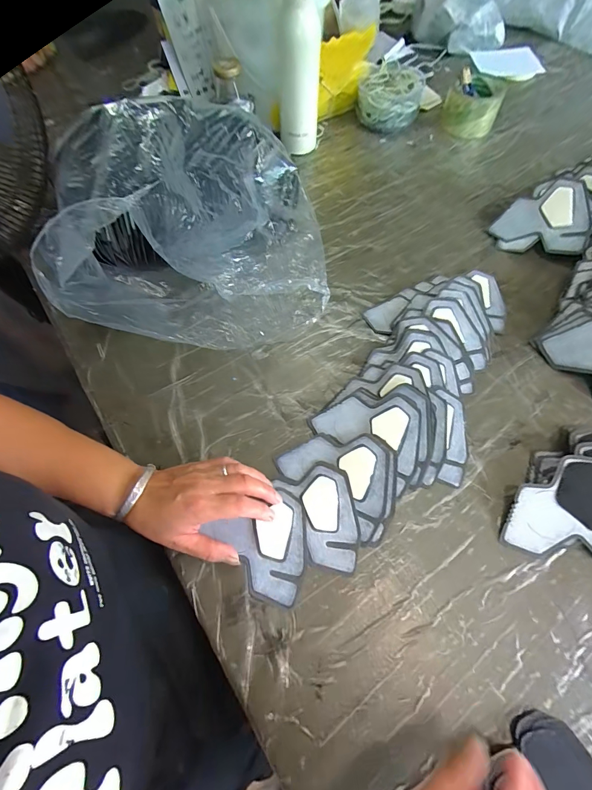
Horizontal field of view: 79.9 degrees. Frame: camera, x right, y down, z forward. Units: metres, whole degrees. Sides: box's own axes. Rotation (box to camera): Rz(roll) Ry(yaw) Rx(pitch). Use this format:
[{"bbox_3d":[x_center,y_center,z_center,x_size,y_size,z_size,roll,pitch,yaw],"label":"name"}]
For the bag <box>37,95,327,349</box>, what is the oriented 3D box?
[{"bbox_3d":[-0.113,-0.215,0.435,0.290,0.210,0.281,-16,65,-6],"label":"bag"}]

